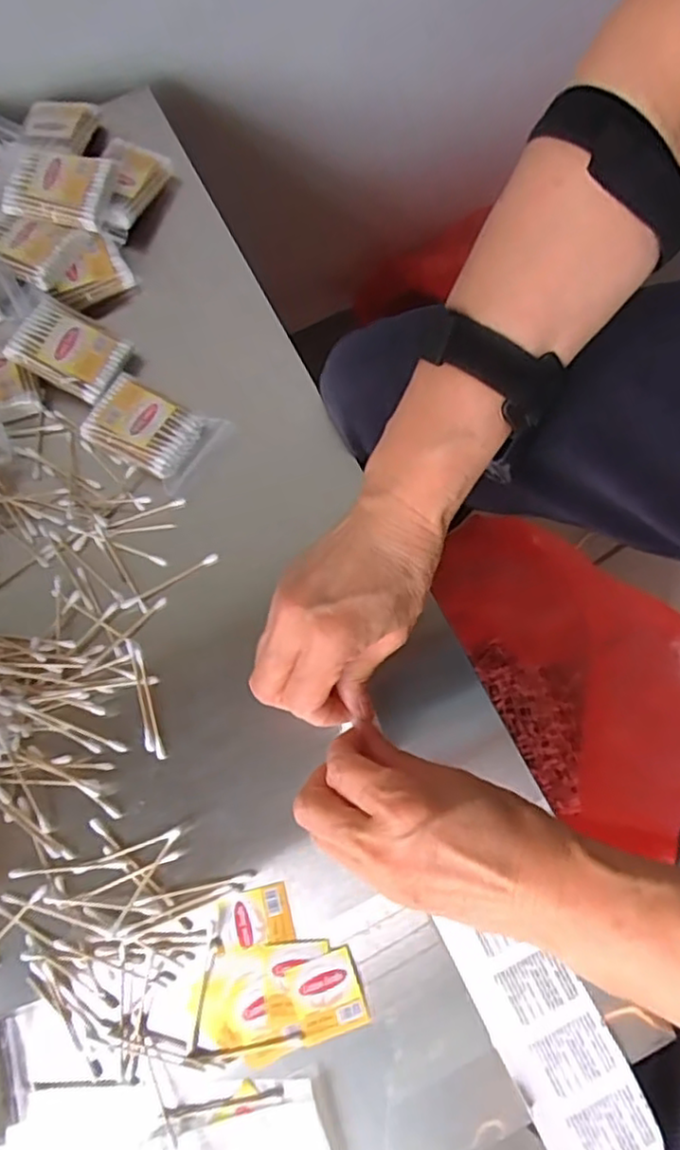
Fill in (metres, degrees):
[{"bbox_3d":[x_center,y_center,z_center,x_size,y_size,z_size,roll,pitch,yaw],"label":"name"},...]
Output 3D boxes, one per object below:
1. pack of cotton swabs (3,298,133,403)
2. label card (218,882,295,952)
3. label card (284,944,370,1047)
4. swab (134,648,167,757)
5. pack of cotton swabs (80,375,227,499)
[{"bbox_3d":[-0.194,-0.163,0.476,0.075,0.014,0.054,29,74,-5],"label":"pack of cotton swabs"},{"bbox_3d":[-0.052,0.207,0.401,0.043,0.004,0.032,-13,75,0],"label":"label card"},{"bbox_3d":[-0.008,0.247,0.390,0.040,0.005,0.042,-20,75,-2],"label":"label card"},{"bbox_3d":[-0.124,0.083,0.430,0.006,0.008,0.071,-16,75,-1],"label":"swab"},{"bbox_3d":[-0.133,-0.105,0.467,0.088,0.018,0.062,32,80,11],"label":"pack of cotton swabs"}]

